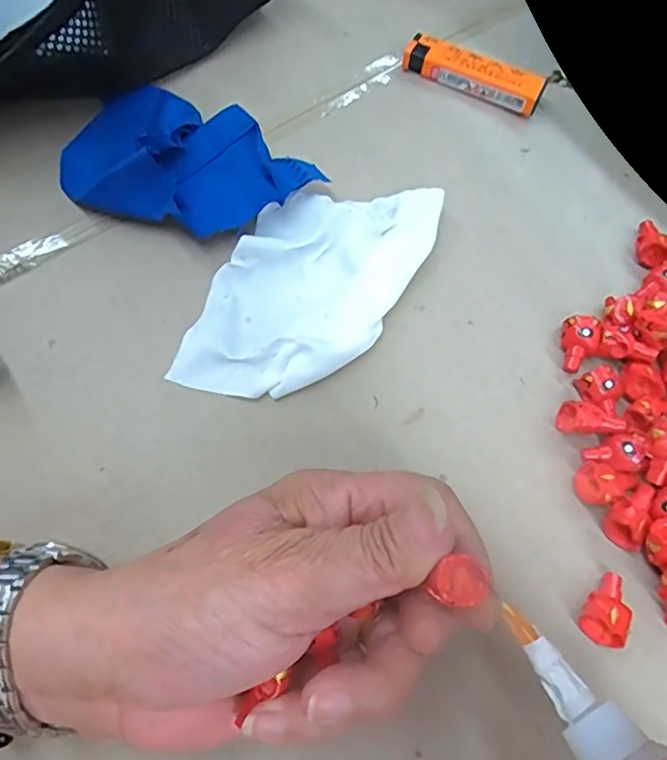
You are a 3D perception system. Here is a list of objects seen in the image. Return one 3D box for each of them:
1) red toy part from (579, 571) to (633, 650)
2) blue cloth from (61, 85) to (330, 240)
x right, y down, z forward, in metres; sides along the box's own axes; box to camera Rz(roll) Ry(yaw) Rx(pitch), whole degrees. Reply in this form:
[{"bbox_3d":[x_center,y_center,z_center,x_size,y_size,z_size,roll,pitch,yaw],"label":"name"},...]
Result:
[{"bbox_3d":[0.104,0.086,0.220,0.016,0.013,0.026,34,71,13],"label":"red toy part"},{"bbox_3d":[-0.079,-0.107,0.288,0.127,0.029,0.079,34,71,13],"label":"blue cloth"}]

